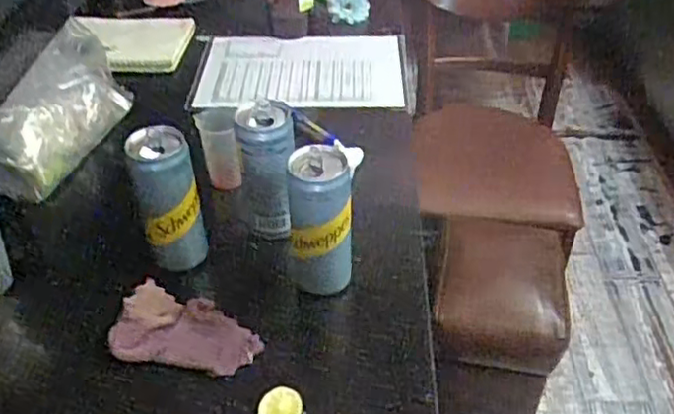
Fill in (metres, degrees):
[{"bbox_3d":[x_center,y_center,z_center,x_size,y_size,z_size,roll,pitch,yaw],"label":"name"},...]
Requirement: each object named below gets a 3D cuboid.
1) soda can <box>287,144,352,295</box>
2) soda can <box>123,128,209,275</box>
[{"bbox_3d":[-0.015,0.012,0.612,0.055,0.125,0.060,0,41,0],"label":"soda can"},{"bbox_3d":[-0.161,-0.002,0.645,0.056,0.147,0.056,0,41,0],"label":"soda can"}]

